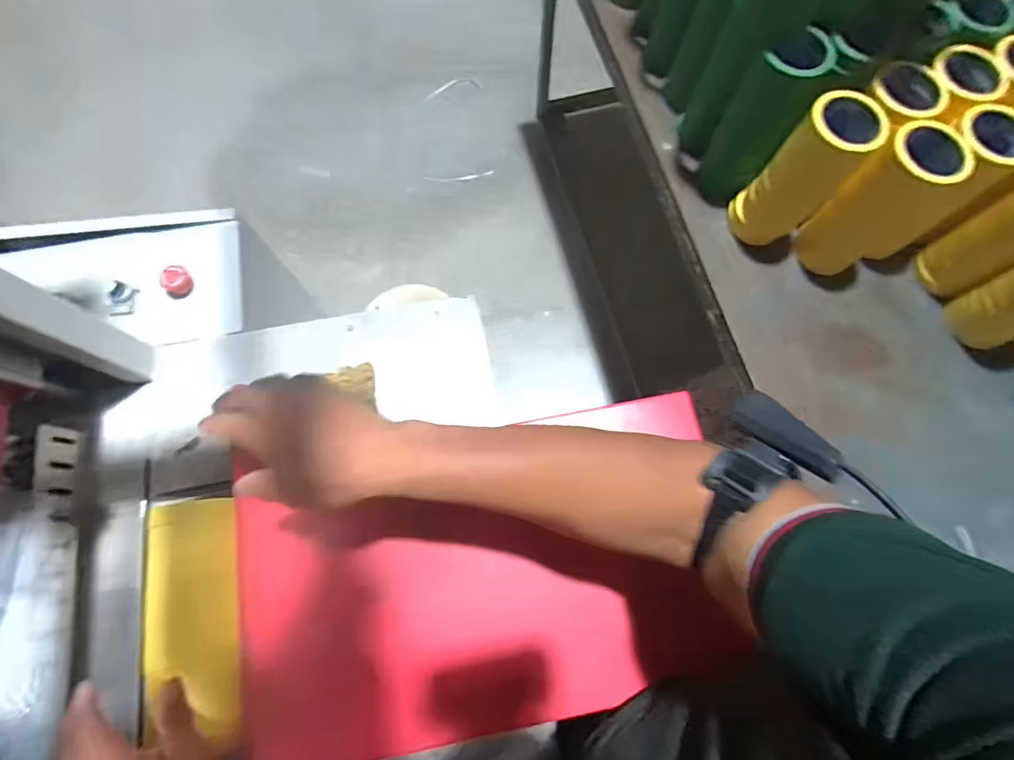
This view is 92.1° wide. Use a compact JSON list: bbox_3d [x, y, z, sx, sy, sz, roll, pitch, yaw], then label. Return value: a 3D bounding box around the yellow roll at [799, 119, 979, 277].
[{"bbox_3d":[0.543,-0.251,0.747,0.096,0.277,0.100,-42,77,-12],"label":"yellow roll"}]

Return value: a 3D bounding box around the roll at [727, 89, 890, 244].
[{"bbox_3d":[0.439,-0.305,0.736,0.092,0.235,0.091,0,73,0],"label":"roll"}]

